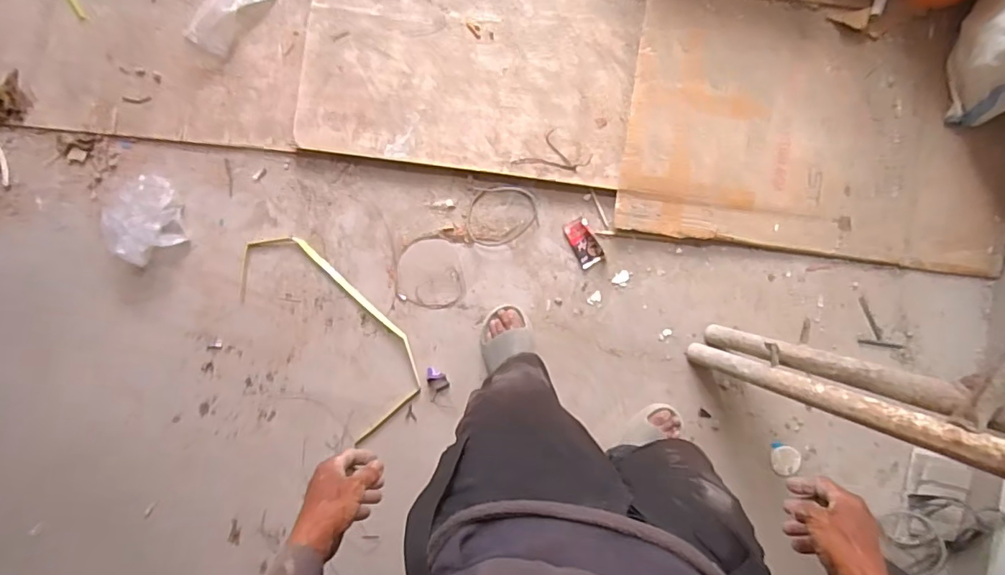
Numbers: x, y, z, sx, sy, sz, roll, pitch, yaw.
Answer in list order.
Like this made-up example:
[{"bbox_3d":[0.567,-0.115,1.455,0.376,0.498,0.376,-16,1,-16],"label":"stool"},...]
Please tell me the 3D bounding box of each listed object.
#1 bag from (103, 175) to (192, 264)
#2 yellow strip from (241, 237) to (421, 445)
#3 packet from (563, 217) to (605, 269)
[{"bbox_3d":[-0.824,-0.155,1.232,0.190,0.095,0.156,-27,91,5],"label":"bag"},{"bbox_3d":[-0.403,0.088,1.215,0.234,0.026,0.507,-43,90,5],"label":"yellow strip"},{"bbox_3d":[0.182,-0.100,1.190,0.056,0.008,0.108,-26,91,5],"label":"packet"}]

